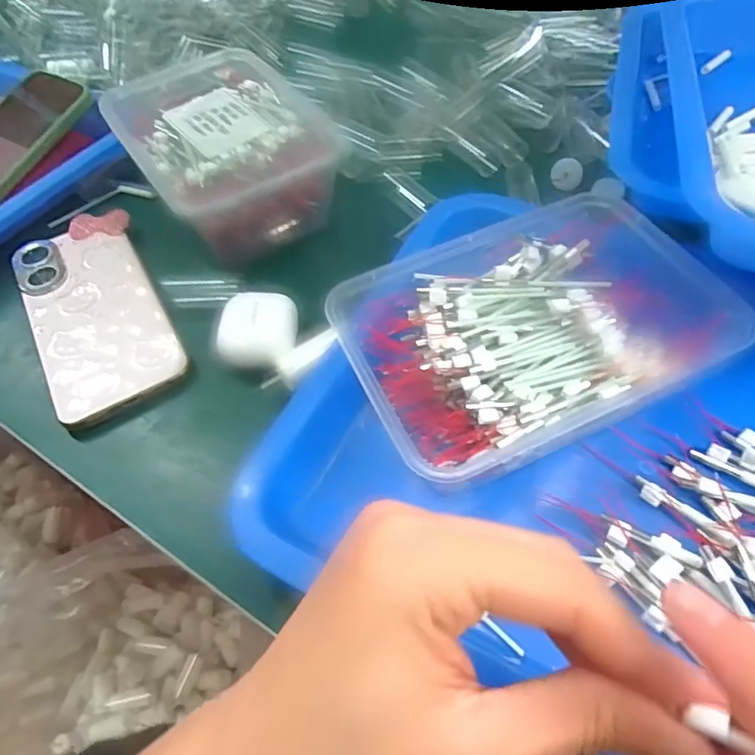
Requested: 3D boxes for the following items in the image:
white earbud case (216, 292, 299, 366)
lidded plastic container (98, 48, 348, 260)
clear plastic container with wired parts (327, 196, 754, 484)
[{"bbox_3d":[-0.068,-0.026,0.333,0.045,0.029,0.044,6,56,9],"label":"white earbud case"},{"bbox_3d":[-0.108,-0.163,0.412,0.127,0.073,0.153,-32,59,-17],"label":"lidded plastic container"},{"bbox_3d":[0.071,-0.018,0.282,0.166,0.062,0.113,-20,56,-9],"label":"clear plastic container with wired parts"}]

